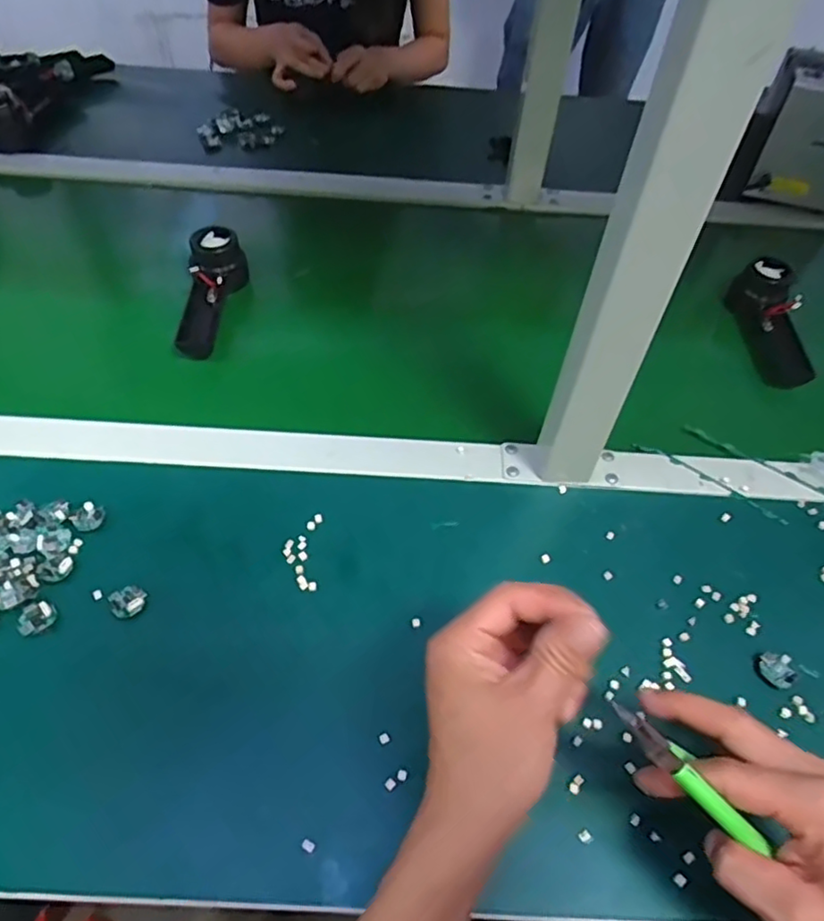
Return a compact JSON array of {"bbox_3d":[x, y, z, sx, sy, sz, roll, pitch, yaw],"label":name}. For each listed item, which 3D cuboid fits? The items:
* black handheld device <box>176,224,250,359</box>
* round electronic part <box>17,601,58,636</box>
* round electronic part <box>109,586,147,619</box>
[{"bbox_3d":[-0.203,-0.175,0.656,0.054,0.045,0.159,0,51,-5],"label":"black handheld device"},{"bbox_3d":[-0.262,0.110,0.449,0.024,0.007,0.024,2,51,-3],"label":"round electronic part"},{"bbox_3d":[-0.203,0.101,0.460,0.024,0.009,0.022,2,51,-3],"label":"round electronic part"}]

